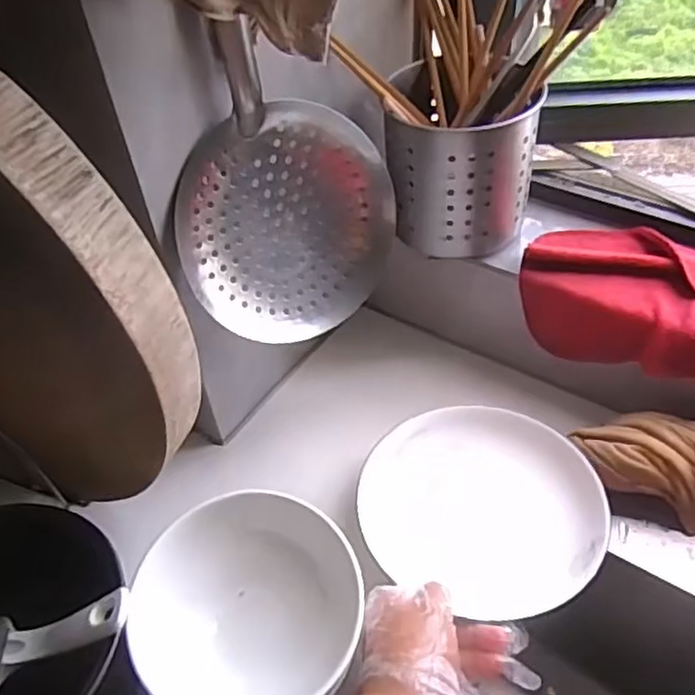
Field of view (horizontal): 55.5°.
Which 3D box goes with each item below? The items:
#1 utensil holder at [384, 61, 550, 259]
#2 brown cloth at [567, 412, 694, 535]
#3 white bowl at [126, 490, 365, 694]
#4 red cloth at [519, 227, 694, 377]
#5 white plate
[{"bbox_3d":[0.096,-0.160,0.567,0.120,0.125,0.121,9,48,10],"label":"utensil holder"},{"bbox_3d":[0.252,0.094,0.514,0.138,0.067,0.064,13,49,14],"label":"brown cloth"},{"bbox_3d":[-0.059,0.162,0.406,0.132,0.057,0.127,-1,47,1],"label":"white bowl"},{"bbox_3d":[0.244,-0.035,0.550,0.189,0.072,0.104,35,57,29],"label":"red cloth"},{"bbox_3d":[0.101,0.117,0.506,0.164,0.030,0.180,-1,47,1],"label":"white plate"}]

